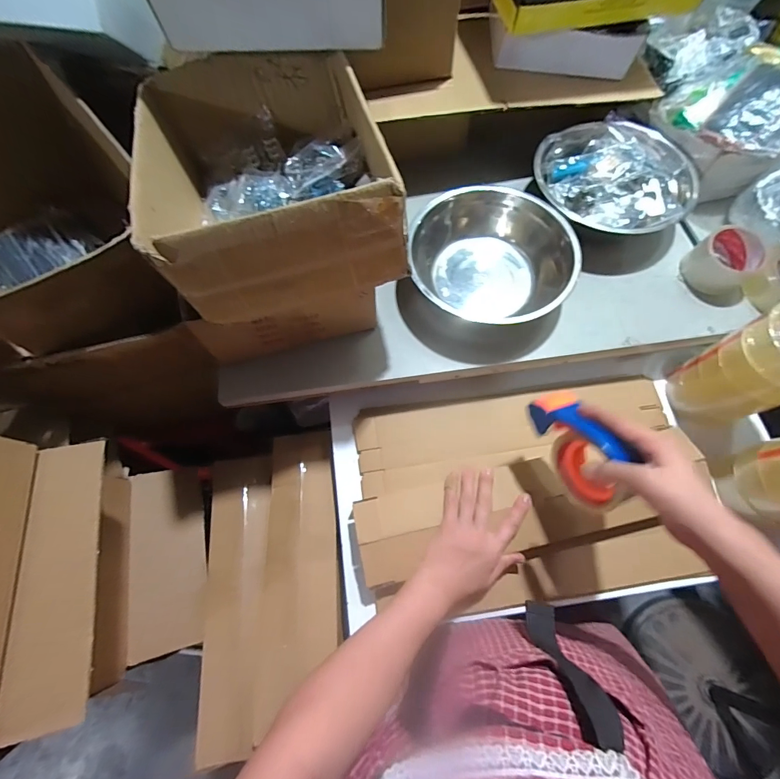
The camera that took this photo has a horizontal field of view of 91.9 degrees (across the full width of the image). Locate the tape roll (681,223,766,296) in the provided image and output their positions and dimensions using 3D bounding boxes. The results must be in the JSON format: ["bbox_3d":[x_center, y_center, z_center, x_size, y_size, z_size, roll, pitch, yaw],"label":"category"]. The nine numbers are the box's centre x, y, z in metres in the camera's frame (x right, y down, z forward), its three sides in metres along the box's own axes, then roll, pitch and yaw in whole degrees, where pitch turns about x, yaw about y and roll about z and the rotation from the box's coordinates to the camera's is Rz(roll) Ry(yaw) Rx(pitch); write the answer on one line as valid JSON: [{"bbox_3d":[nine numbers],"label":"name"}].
[{"bbox_3d":[0.518,-0.201,0.587,0.079,0.061,0.083,-39,73,-14],"label":"tape roll"}]

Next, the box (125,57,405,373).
[{"bbox_3d":[-0.148,-0.241,0.499,0.272,0.234,0.320,-15,69,-5],"label":"box"}]

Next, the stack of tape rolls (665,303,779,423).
[{"bbox_3d":[0.514,-0.027,0.530,0.110,0.188,0.107,-19,69,-7],"label":"stack of tape rolls"}]

